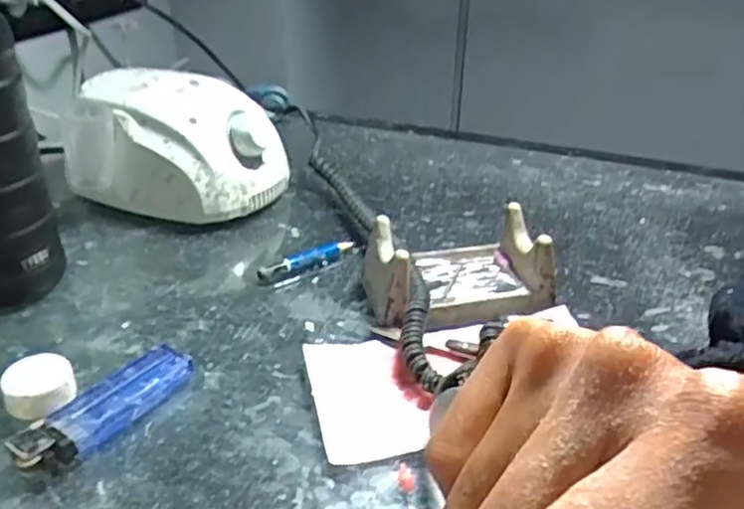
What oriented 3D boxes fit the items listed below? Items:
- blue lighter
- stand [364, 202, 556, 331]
[{"bbox_3d":[-0.113,0.068,0.286,0.025,0.014,0.081,23,36,33],"label":"blue lighter"},{"bbox_3d":[0.047,0.005,0.370,0.097,0.044,0.064,-4,30,-9],"label":"stand"}]

